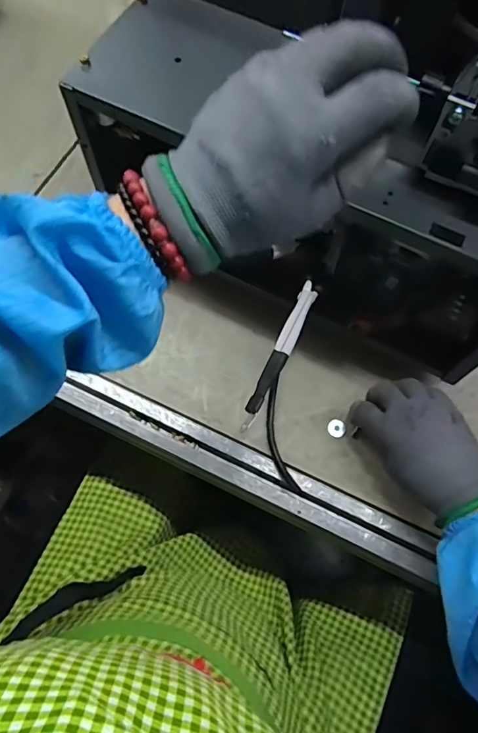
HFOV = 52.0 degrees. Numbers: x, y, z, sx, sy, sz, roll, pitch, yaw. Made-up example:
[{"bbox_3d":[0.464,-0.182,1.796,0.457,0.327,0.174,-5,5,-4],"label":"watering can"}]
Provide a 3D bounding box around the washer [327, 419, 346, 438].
[{"bbox_3d":[0.103,0.066,0.516,0.019,0.004,0.019,1,67,-2],"label":"washer"}]

